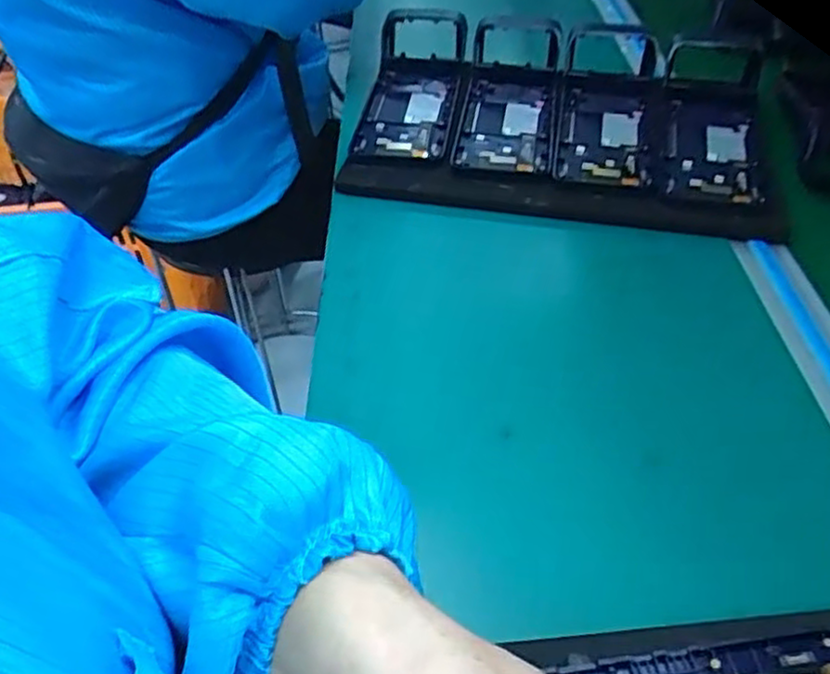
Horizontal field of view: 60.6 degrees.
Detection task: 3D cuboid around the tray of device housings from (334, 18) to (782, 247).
[{"bbox_3d":[0.117,-0.203,0.622,0.342,0.058,0.273,6,46,8],"label":"tray of device housings"}]

